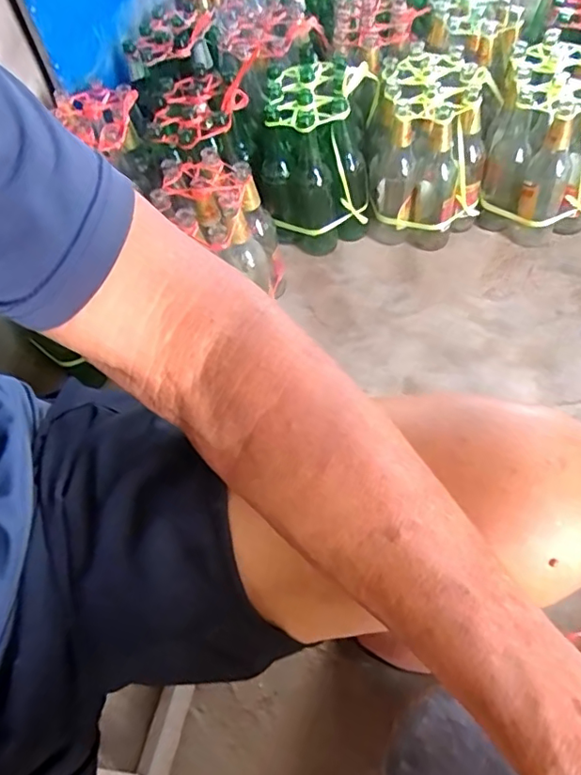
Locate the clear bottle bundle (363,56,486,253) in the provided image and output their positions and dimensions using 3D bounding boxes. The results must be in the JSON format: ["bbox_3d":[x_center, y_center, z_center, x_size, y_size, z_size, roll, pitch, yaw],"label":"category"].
[{"bbox_3d":[0.248,-0.444,1.016,0.194,0.252,0.252,-3,57,5],"label":"clear bottle bundle"}]

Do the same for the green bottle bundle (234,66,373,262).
[{"bbox_3d":[0.032,-0.468,1.058,0.244,0.252,0.312,-1,57,7],"label":"green bottle bundle"}]

